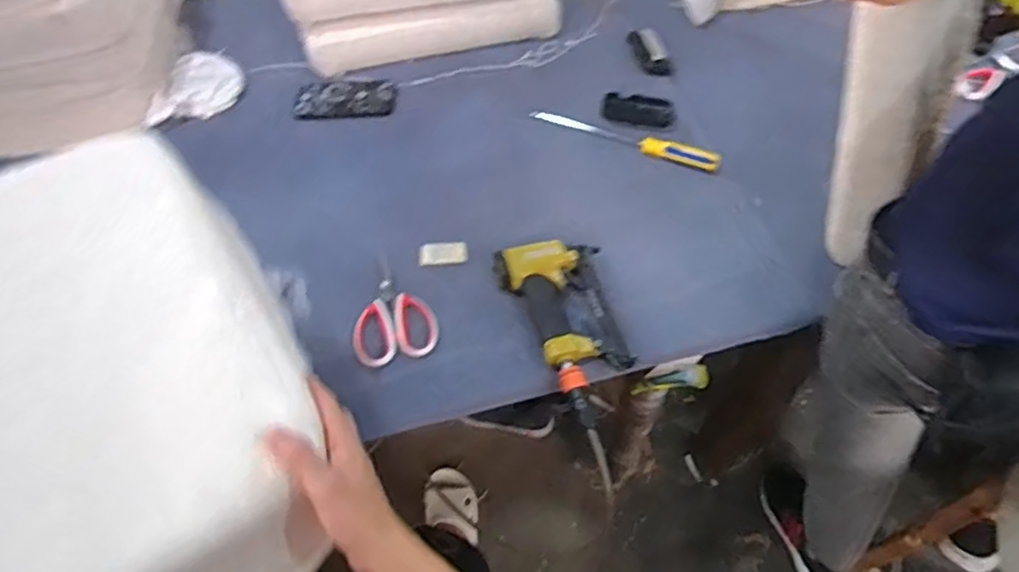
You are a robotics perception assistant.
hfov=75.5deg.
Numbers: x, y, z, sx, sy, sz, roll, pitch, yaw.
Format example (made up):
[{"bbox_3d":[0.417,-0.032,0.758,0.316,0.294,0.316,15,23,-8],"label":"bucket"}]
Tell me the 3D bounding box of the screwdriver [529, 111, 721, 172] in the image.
[{"bbox_3d":[0.178,-0.227,1.022,0.291,0.025,0.028,17,58,12],"label":"screwdriver"}]

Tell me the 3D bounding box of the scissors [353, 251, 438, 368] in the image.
[{"bbox_3d":[-0.154,0.027,0.848,0.101,0.016,0.159,-14,57,-8],"label":"scissors"}]

